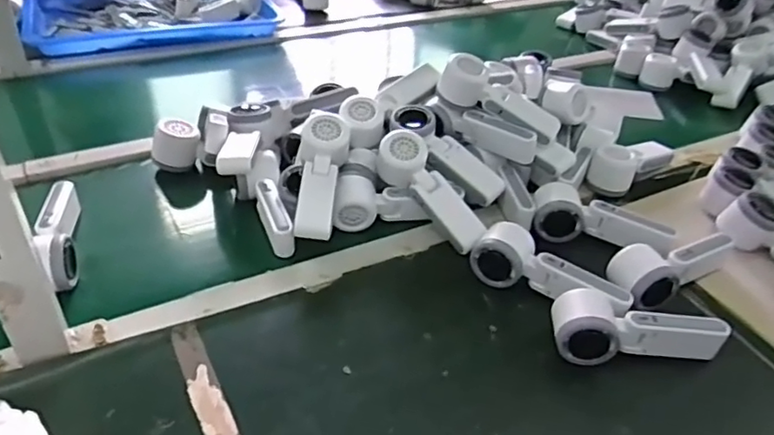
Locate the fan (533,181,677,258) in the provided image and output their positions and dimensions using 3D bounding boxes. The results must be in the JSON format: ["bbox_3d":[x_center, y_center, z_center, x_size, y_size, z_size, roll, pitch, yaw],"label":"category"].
[{"bbox_3d":[0.254,0.011,0.726,0.162,0.043,0.067,18,41,15],"label":"fan"}]

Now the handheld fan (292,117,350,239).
[{"bbox_3d":[-0.079,-0.046,0.712,0.059,0.048,0.169,4,60,-1],"label":"handheld fan"}]

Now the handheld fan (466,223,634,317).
[{"bbox_3d":[0.168,0.067,0.647,0.168,0.043,0.068,30,46,27],"label":"handheld fan"}]

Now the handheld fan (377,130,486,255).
[{"bbox_3d":[0.051,-0.029,0.723,0.052,0.051,0.167,-31,77,-35],"label":"handheld fan"}]

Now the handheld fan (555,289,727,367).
[{"bbox_3d":[0.248,0.111,0.603,0.165,0.054,0.062,3,40,-2],"label":"handheld fan"}]

